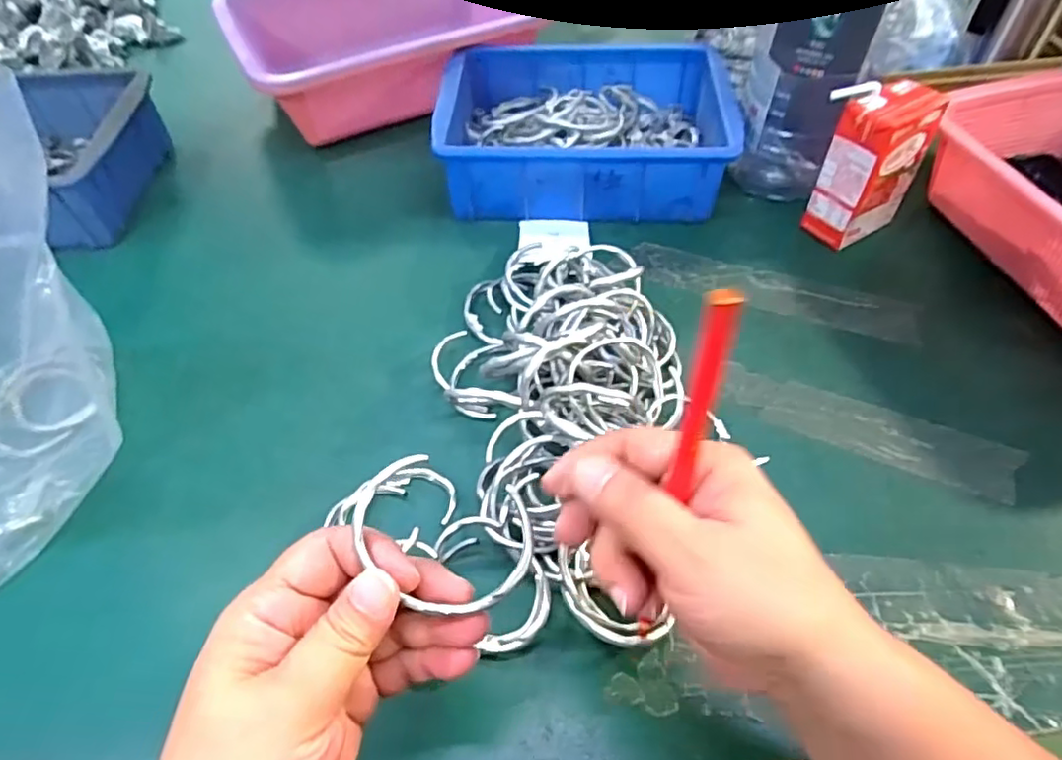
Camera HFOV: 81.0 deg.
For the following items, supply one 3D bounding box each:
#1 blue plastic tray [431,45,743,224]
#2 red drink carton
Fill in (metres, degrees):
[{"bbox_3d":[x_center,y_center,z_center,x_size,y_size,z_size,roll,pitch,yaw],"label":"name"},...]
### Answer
[{"bbox_3d":[0.045,-0.223,0.547,0.233,0.065,0.173,2,55,2],"label":"blue plastic tray"},{"bbox_3d":[0.259,-0.164,0.473,0.075,0.108,0.046,-23,57,-15],"label":"red drink carton"}]

